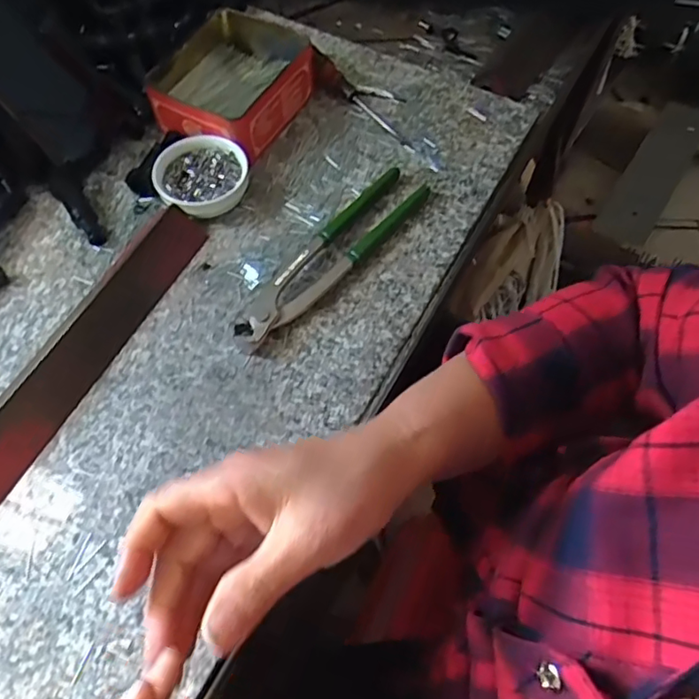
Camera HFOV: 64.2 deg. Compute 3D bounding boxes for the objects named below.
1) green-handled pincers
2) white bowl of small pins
[{"bbox_3d":[-0.015,-0.072,0.419,0.042,0.016,0.197,37,68,17],"label":"green-handled pincers"},{"bbox_3d":[-0.116,-0.134,0.444,0.070,0.029,0.070,0,62,0],"label":"white bowl of small pins"}]

